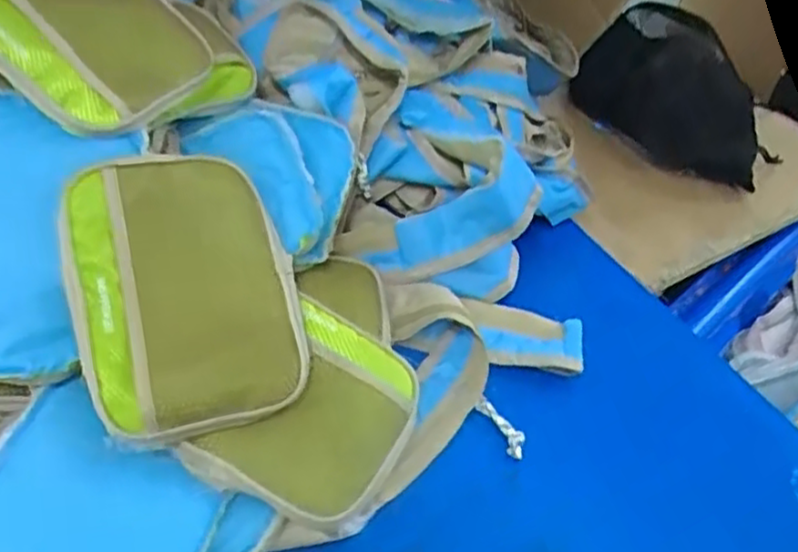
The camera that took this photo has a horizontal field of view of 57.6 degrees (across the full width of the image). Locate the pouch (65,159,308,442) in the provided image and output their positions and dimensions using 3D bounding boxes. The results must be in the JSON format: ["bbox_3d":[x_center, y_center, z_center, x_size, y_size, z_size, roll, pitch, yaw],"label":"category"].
[{"bbox_3d":[-0.144,0.008,0.488,0.143,0.033,0.195,-11,68,-16],"label":"pouch"}]

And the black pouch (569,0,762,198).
[{"bbox_3d":[0.328,-0.214,0.844,0.225,0.157,0.023,39,15,26],"label":"black pouch"}]

